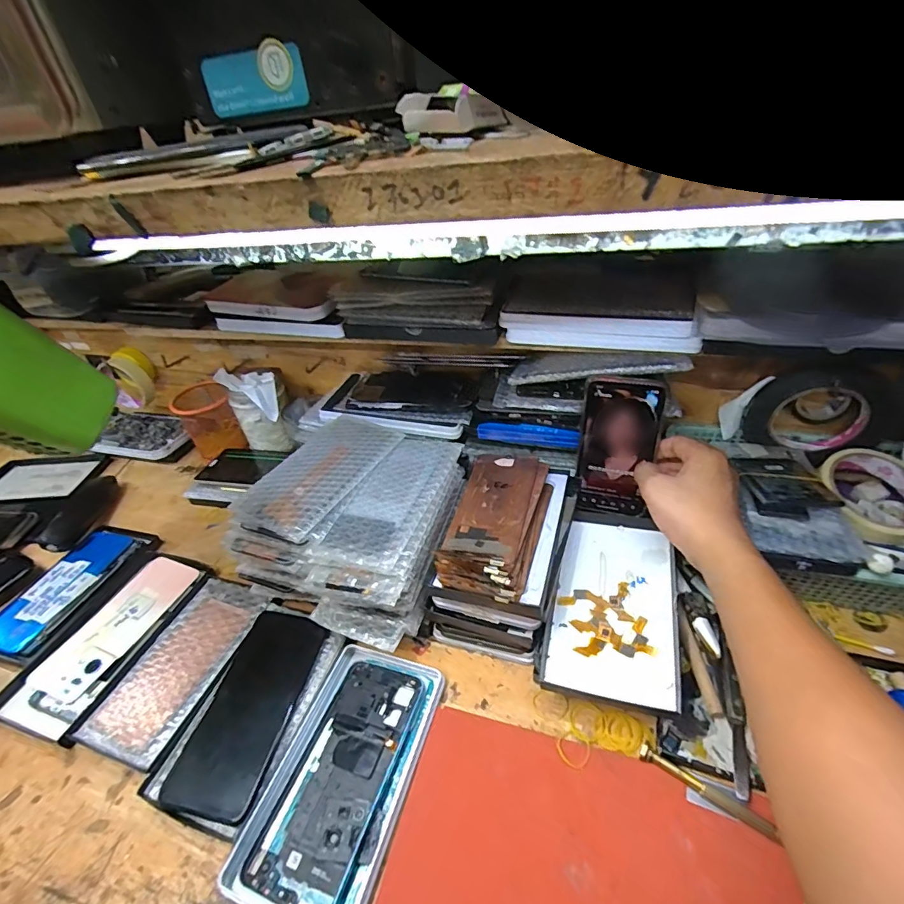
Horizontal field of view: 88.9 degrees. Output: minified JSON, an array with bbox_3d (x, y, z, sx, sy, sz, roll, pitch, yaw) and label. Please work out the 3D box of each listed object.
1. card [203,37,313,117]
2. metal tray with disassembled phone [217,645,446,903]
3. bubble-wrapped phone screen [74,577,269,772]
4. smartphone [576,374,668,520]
[{"bbox_3d":[-0.104,-0.194,0.242,0.058,0.026,0.004,1,40,13],"label":"card"},{"bbox_3d":[-0.082,0.251,0.367,0.103,0.015,0.185,10,39,17],"label":"metal tray with disassembled phone"},{"bbox_3d":[-0.256,0.198,0.441,0.089,0.010,0.167,9,38,16],"label":"bubble-wrapped phone screen"},{"bbox_3d":[0.169,-0.002,0.472,0.072,0.151,0.007,8,27,17],"label":"smartphone"}]

